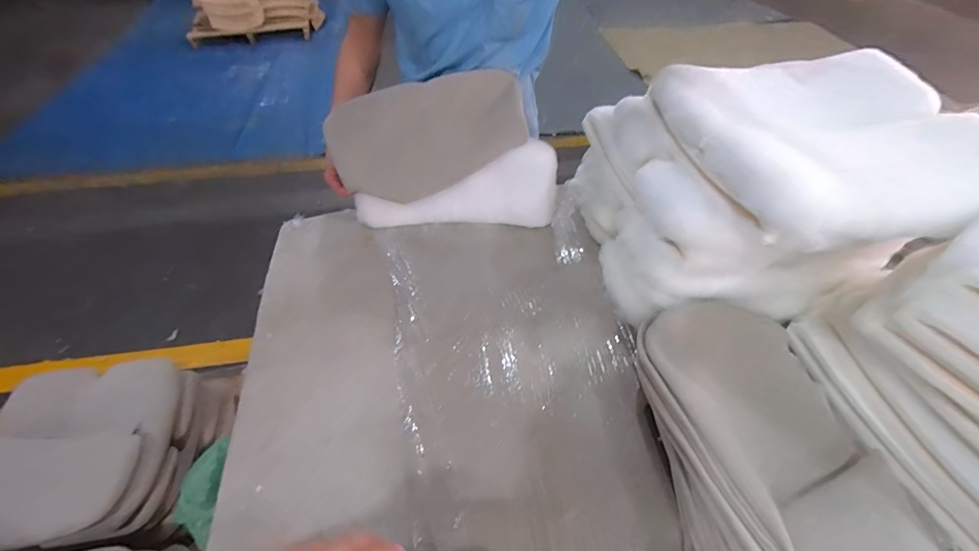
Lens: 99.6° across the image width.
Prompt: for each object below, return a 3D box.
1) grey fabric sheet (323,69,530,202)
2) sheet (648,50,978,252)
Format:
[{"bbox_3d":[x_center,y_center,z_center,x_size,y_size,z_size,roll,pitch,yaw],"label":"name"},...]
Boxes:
[{"bbox_3d":[-0.139,-0.290,0.887,0.429,0.246,0.092,1,49,-2],"label":"grey fabric sheet"},{"bbox_3d":[0.553,-0.228,0.673,0.443,0.106,0.457,-4,49,-4],"label":"sheet"}]

